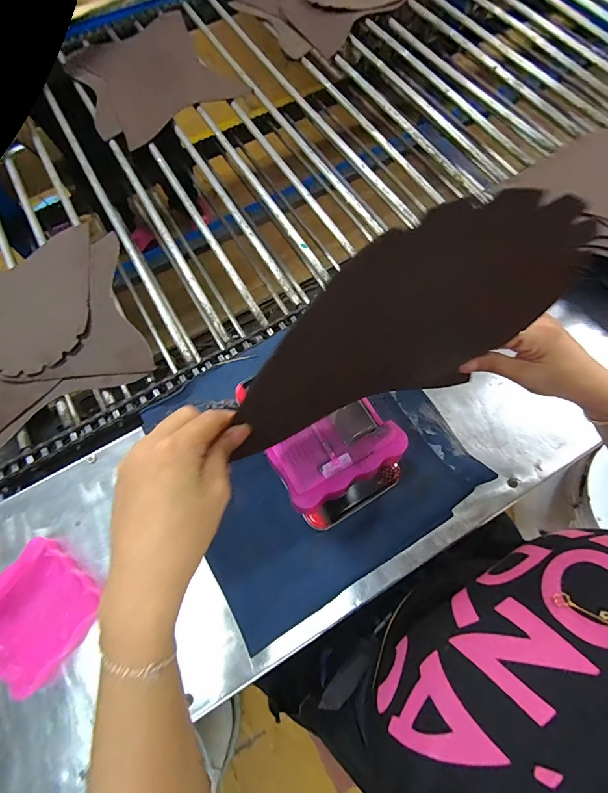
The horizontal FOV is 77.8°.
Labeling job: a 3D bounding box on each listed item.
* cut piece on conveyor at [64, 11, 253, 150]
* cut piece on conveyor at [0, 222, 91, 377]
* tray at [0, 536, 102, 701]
[{"bbox_3d":[-0.299,-0.617,0.724,0.270,0.006,0.315,-34,74,-11],"label":"cut piece on conveyor"},{"bbox_3d":[-0.415,-0.142,0.549,0.198,0.014,0.244,-11,71,-3],"label":"cut piece on conveyor"},{"bbox_3d":[-0.276,0.221,0.387,0.107,0.023,0.110,34,75,12],"label":"tray"}]

